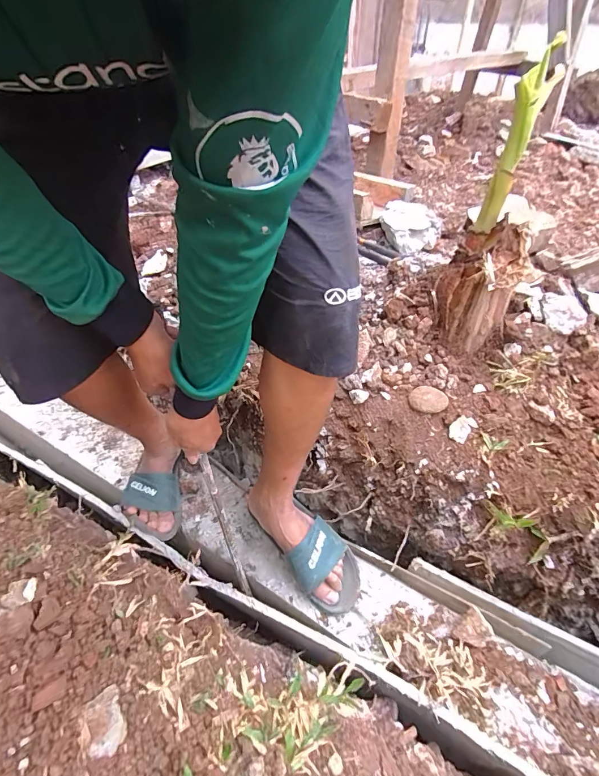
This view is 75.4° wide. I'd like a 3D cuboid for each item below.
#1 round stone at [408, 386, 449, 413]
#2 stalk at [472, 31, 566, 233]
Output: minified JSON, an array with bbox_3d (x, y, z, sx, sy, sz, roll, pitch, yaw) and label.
[{"bbox_3d":[0.220,0.020,0.659,0.062,0.016,0.050,23,63,16],"label":"round stone"},{"bbox_3d":[0.304,-0.332,0.552,0.049,0.226,0.043,20,46,21],"label":"stalk"}]

